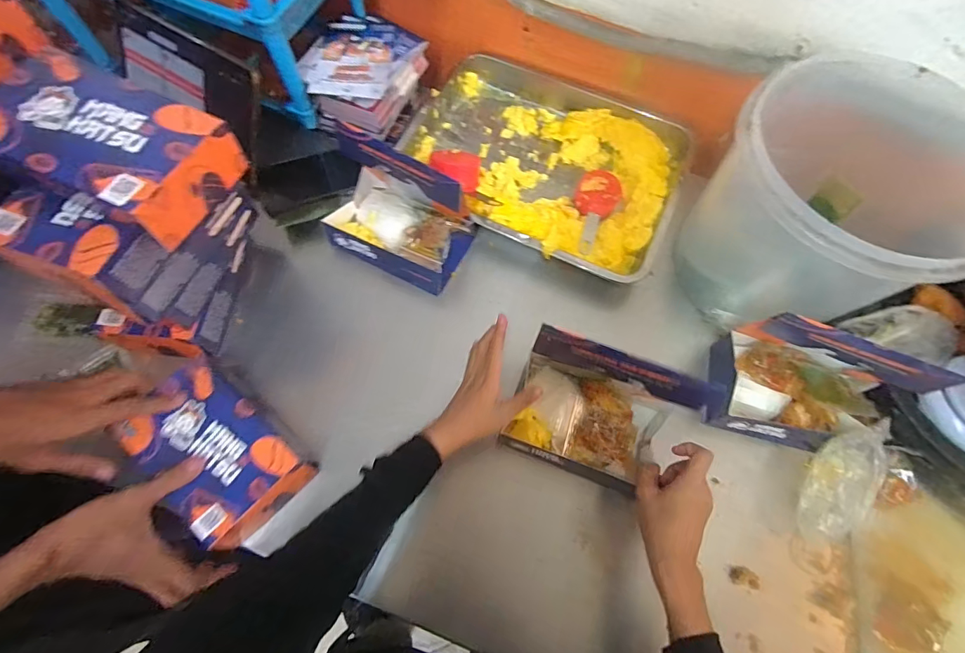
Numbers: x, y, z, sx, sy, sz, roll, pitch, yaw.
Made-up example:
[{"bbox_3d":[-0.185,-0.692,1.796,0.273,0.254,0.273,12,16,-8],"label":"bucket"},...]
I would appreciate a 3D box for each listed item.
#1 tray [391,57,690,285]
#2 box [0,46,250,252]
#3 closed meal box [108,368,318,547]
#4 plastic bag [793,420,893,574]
[{"bbox_3d":[0.093,-0.250,0.674,0.397,0.056,0.300,26,69,9],"label":"tray"},{"bbox_3d":[-0.323,-0.154,0.388,0.181,0.064,0.124,23,69,7],"label":"box"},{"bbox_3d":[-0.284,0.136,0.487,0.120,0.057,0.177,-42,75,-17],"label":"closed meal box"},{"bbox_3d":[0.386,0.184,0.490,0.059,0.035,0.175,22,95,7],"label":"plastic bag"}]

